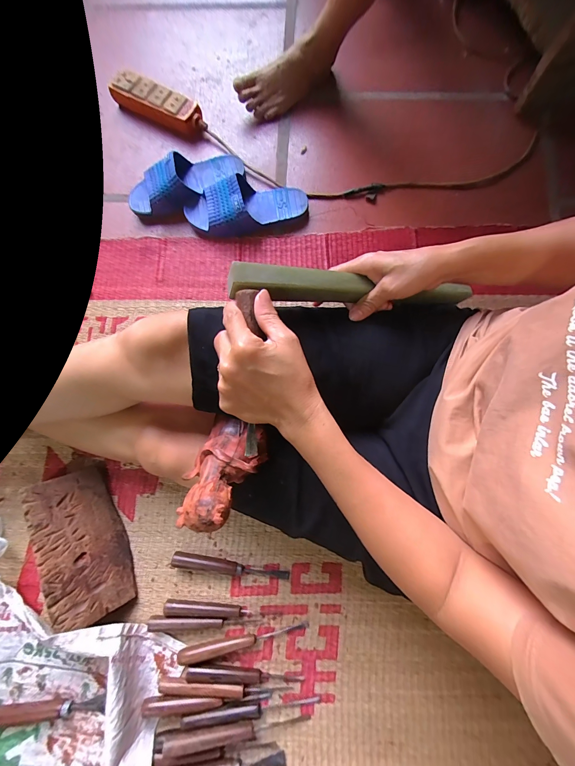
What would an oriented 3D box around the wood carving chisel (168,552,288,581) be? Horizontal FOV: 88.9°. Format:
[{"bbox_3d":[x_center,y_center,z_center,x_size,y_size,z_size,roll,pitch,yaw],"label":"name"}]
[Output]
[{"bbox_3d":[-0.086,0.281,0.442,0.174,0.020,0.021,12,80,4],"label":"wood carving chisel"}]

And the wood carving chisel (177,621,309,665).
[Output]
[{"bbox_3d":[-0.064,0.374,0.423,0.188,0.014,0.017,-12,79,-1],"label":"wood carving chisel"}]

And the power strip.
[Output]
[{"bbox_3d":[-0.251,-0.549,0.575,0.199,0.040,0.054,28,81,6],"label":"power strip"}]

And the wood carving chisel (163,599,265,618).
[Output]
[{"bbox_3d":[-0.109,0.337,0.432,0.142,0.017,0.014,5,79,2],"label":"wood carving chisel"}]

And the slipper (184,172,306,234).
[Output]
[{"bbox_3d":[-0.073,-0.323,0.532,0.223,0.056,0.086,-12,79,-1],"label":"slipper"}]

